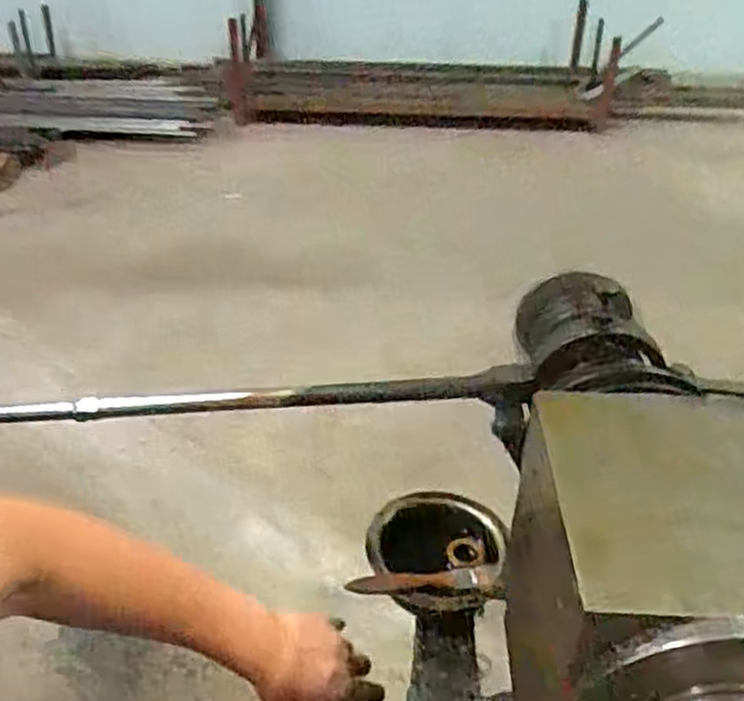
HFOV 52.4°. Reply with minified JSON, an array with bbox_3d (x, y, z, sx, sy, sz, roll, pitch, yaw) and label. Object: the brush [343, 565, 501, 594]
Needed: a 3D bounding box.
[{"bbox_3d":[0.044,0.200,0.657,0.129,0.018,0.016,-1,33,-4],"label":"brush"}]

